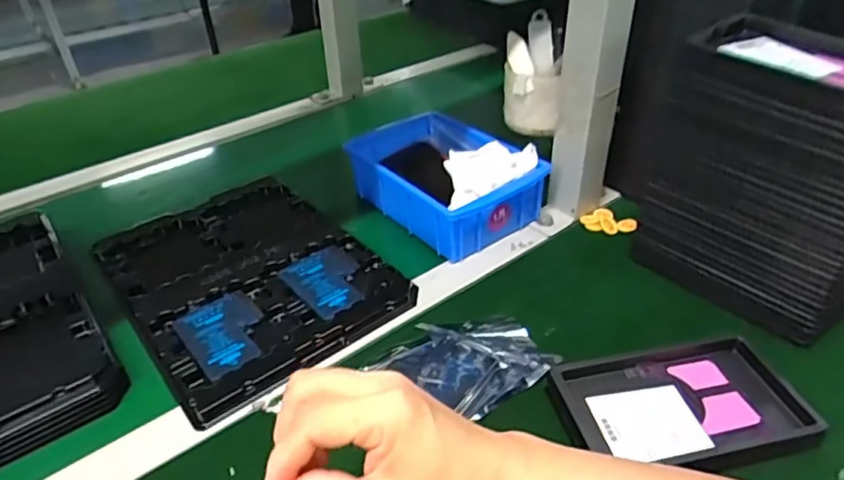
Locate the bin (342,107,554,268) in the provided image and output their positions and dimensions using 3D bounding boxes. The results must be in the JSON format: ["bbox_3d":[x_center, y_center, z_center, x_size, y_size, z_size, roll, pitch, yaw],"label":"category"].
[{"bbox_3d":[0.017,-0.075,0.638,0.140,0.056,0.211,-27,43,-30],"label":"bin"}]

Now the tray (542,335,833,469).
[{"bbox_3d":[0.179,0.119,0.409,0.160,0.029,0.100,-10,37,-10],"label":"tray"}]

